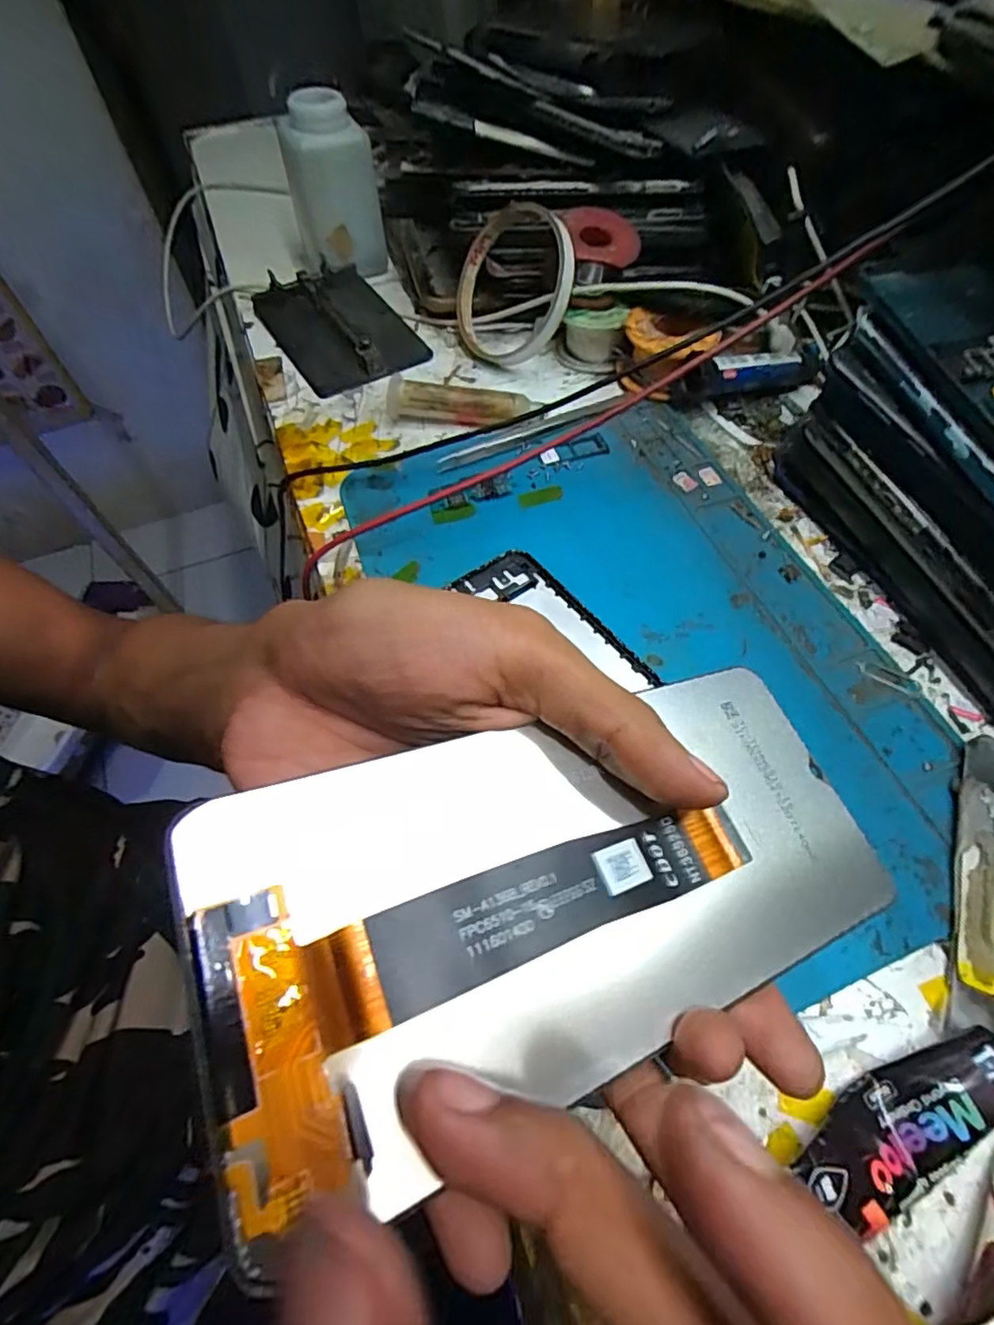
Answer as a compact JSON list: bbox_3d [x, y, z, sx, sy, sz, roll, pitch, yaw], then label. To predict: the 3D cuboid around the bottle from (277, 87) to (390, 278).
[{"bbox_3d":[-0.112,-0.322,0.398,0.061,0.088,0.055,-9,59,-4],"label":"bottle"}]

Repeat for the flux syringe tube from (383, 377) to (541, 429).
[{"bbox_3d":[-0.020,-0.147,0.335,0.084,0.021,0.014,5,59,5],"label":"flux syringe tube"}]

